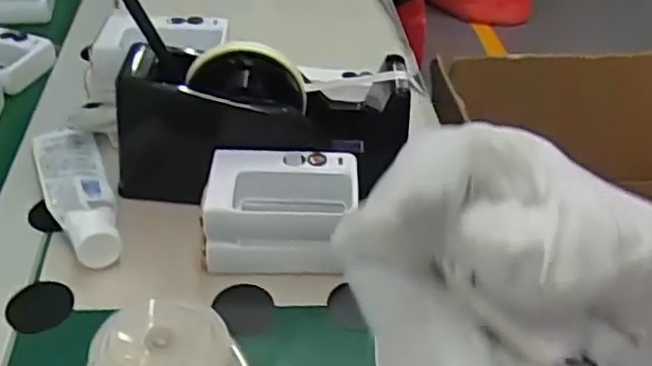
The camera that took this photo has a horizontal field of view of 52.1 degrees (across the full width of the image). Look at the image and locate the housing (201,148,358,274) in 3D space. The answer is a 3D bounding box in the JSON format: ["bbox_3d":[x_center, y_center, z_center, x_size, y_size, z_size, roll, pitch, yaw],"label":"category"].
[{"bbox_3d":[-0.030,0.020,0.444,0.097,0.055,0.068,3,41,-2],"label":"housing"}]

